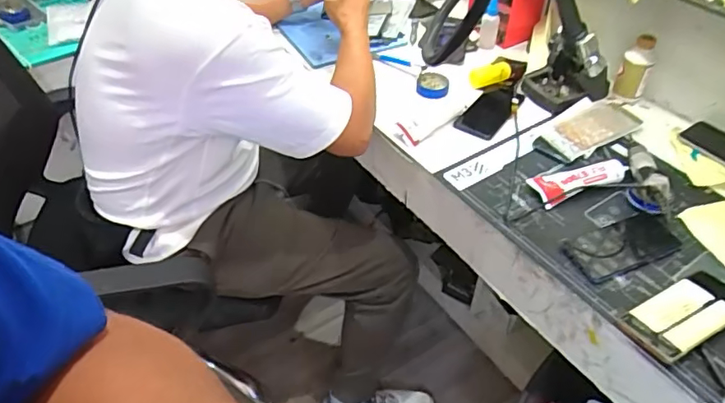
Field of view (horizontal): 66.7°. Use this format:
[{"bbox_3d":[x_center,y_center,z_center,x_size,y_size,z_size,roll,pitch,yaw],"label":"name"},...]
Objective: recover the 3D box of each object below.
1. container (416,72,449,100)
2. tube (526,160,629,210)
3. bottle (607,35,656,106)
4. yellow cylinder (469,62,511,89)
[{"bbox_3d":[0.131,-0.216,1.036,0.058,0.019,0.066,6,45,5],"label":"container"},{"bbox_3d":[0.331,-0.029,0.837,0.144,0.031,0.067,-9,45,-10],"label":"tube"},{"bbox_3d":[0.485,-0.234,0.977,0.054,0.113,0.037,20,48,18],"label":"bottle"},{"bbox_3d":[0.242,-0.245,1.062,0.084,0.037,0.033,-14,47,-15],"label":"yellow cylinder"}]

